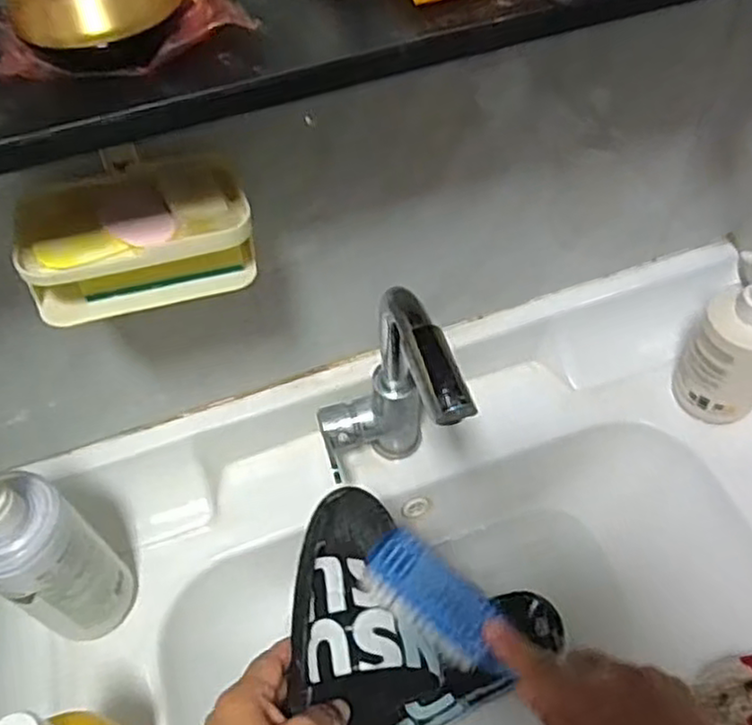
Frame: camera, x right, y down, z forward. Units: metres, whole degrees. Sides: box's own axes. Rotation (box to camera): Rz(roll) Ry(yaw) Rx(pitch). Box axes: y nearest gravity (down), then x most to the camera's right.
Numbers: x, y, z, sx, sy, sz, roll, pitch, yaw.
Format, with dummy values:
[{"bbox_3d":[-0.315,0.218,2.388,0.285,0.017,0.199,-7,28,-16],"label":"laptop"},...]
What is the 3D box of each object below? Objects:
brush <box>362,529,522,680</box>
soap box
[{"bbox_3d":[0.037,0.153,0.448,0.102,0.031,0.048,42,65,16],"label":"brush"},{"bbox_3d":[-0.148,-0.082,0.441,0.131,0.063,0.090,-18,53,-9],"label":"soap box"}]

